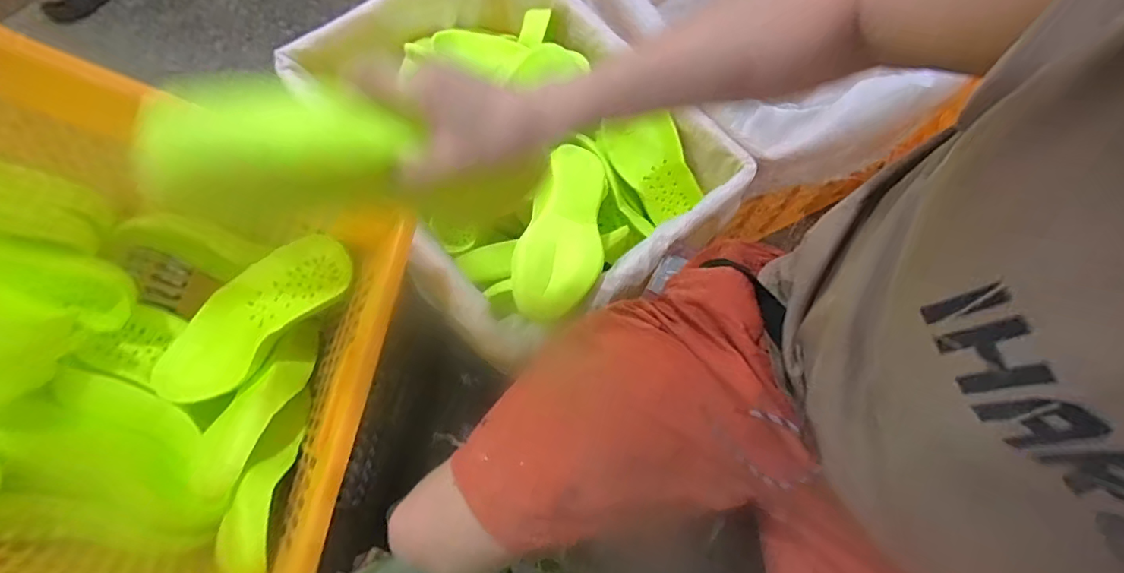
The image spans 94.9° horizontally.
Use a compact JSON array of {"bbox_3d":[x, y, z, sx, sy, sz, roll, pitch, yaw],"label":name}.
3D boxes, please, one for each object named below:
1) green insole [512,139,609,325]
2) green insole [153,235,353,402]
[{"bbox_3d":[0.002,-0.076,0.699,0.108,0.040,0.252,8,70,4],"label":"green insole"},{"bbox_3d":[-0.416,0.039,0.703,0.288,0.053,0.110,-39,73,-12],"label":"green insole"}]

